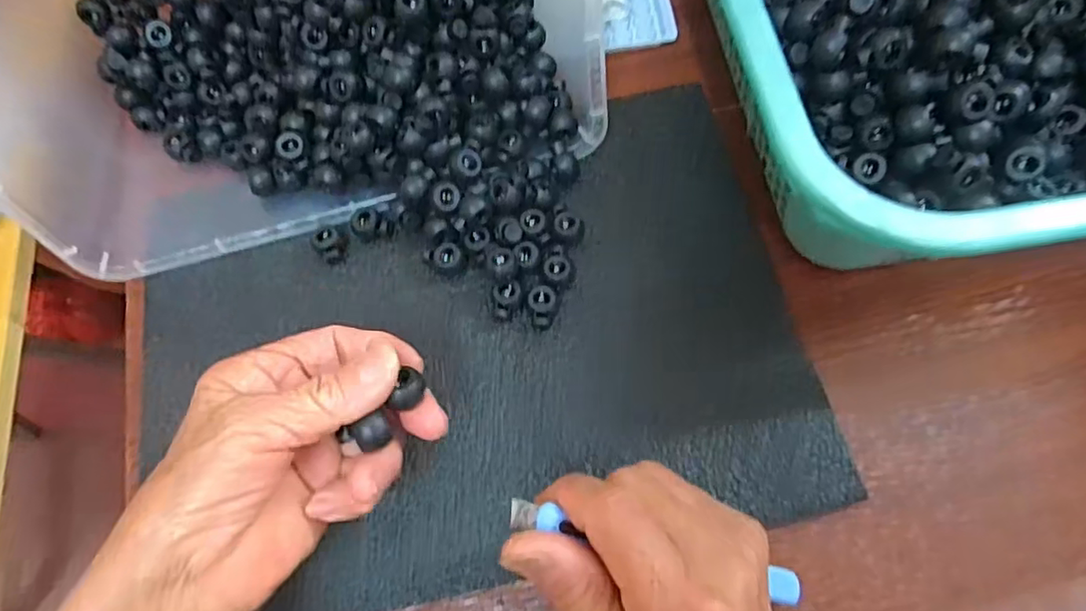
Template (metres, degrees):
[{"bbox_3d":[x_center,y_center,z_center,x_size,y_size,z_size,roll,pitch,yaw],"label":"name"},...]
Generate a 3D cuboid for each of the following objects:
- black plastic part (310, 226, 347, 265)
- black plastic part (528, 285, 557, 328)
[{"bbox_3d":[-0.118,-0.034,0.330,0.018,0.013,0.015,42,78,13],"label":"black plastic part"},{"bbox_3d":[0.000,0.001,0.310,0.014,0.012,0.020,-11,73,-2],"label":"black plastic part"}]

